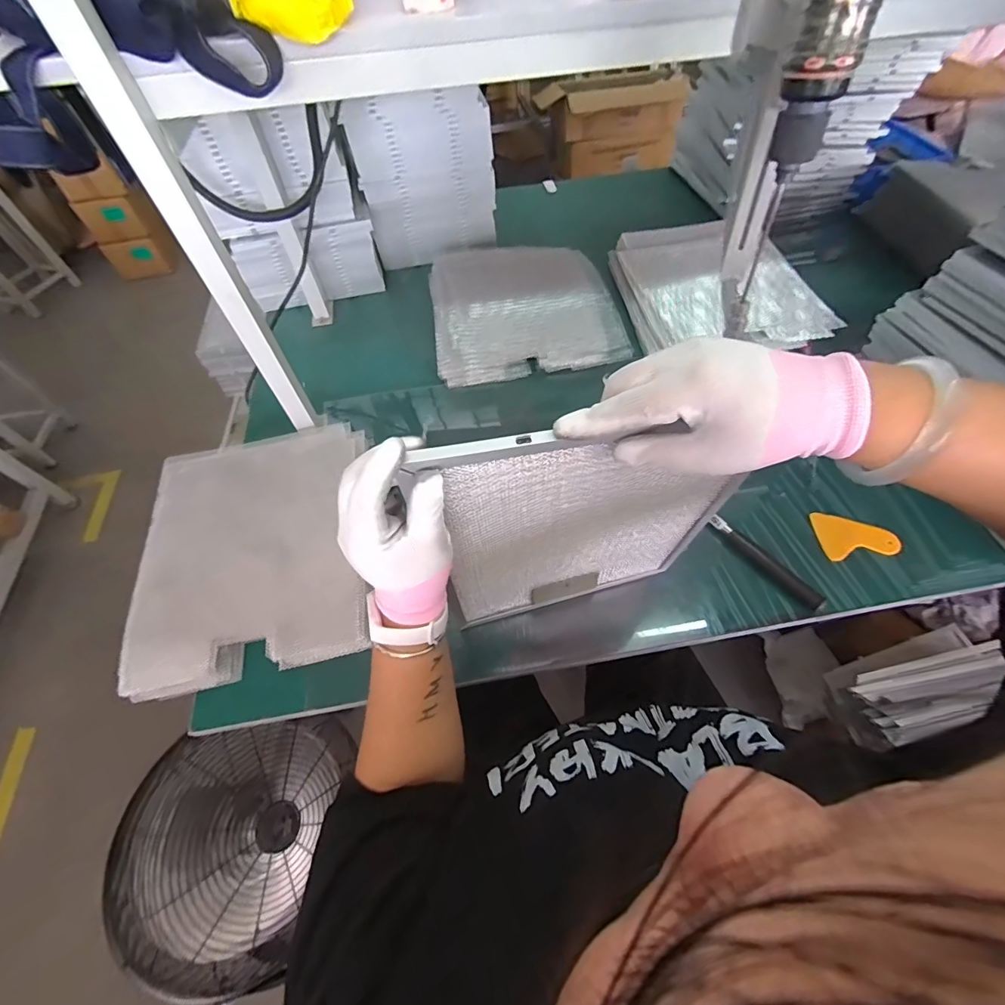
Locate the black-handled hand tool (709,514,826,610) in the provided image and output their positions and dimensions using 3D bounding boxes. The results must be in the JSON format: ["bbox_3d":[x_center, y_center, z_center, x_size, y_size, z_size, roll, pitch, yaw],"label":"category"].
[{"bbox_3d":[0.342,0.074,0.590,0.016,0.021,0.162,-34,62,-17],"label":"black-handled hand tool"}]

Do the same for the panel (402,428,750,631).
[{"bbox_3d":[0.081,0.031,0.439,0.268,0.336,0.022,-13,58,-5],"label":"panel"}]

